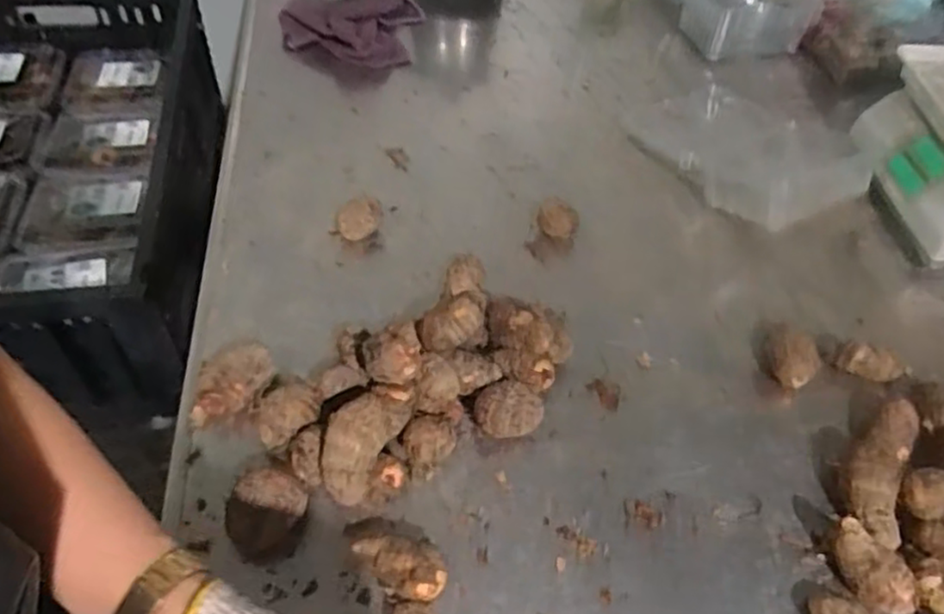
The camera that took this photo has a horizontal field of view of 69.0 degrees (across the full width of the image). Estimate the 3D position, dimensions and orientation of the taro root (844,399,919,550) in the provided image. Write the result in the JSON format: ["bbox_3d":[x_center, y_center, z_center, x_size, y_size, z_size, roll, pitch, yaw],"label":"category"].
[{"bbox_3d":[0.351,0.140,0.597,0.051,0.043,0.147,24,54,14],"label":"taro root"}]

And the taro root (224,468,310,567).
[{"bbox_3d":[-0.161,0.163,0.533,0.053,0.041,0.062,14,53,7],"label":"taro root"}]

